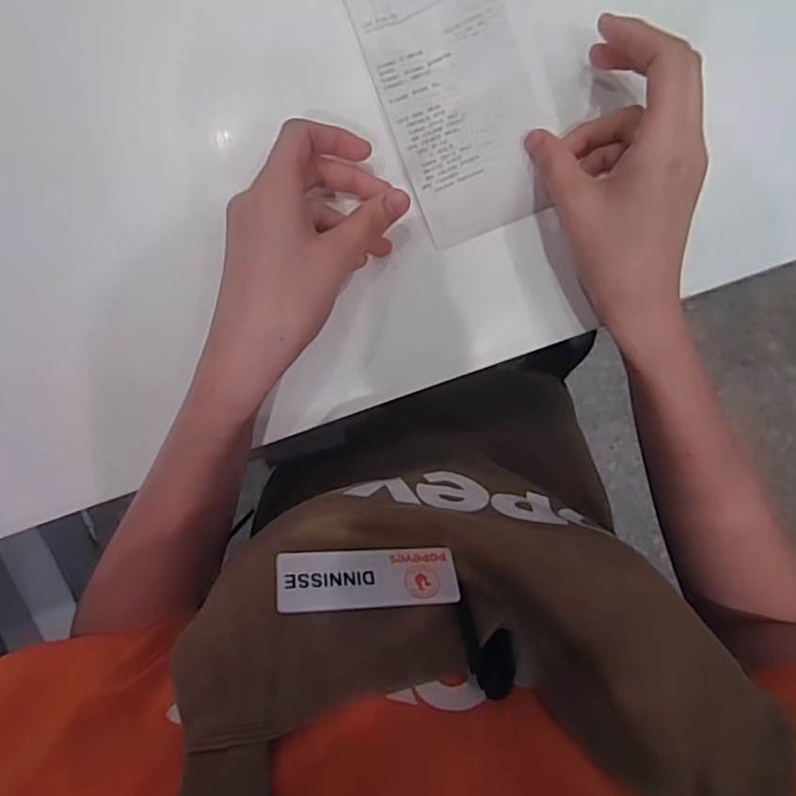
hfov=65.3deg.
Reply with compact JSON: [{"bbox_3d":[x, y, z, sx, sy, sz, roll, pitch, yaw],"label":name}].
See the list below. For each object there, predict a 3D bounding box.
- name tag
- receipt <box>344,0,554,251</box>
[{"bbox_3d":[-0.012,0.074,0.257,0.074,0.025,0.004,1,139,-13],"label":"name tag"},{"bbox_3d":[0.031,-0.164,0.337,0.078,0.009,0.145,-20,99,3],"label":"receipt"}]

